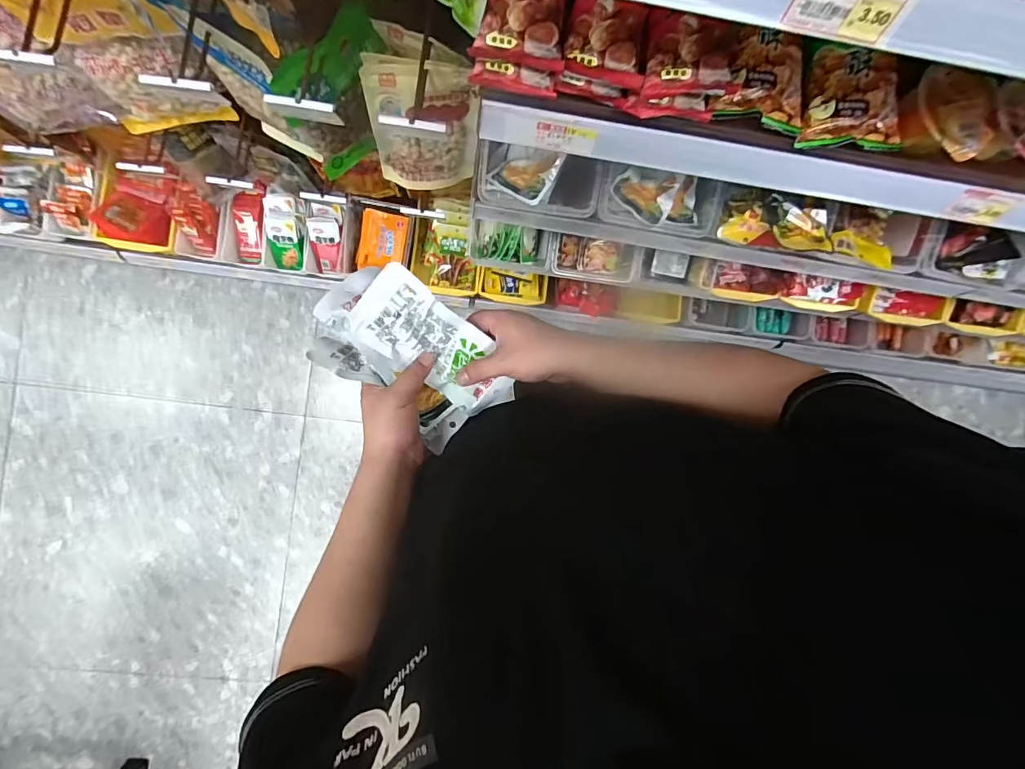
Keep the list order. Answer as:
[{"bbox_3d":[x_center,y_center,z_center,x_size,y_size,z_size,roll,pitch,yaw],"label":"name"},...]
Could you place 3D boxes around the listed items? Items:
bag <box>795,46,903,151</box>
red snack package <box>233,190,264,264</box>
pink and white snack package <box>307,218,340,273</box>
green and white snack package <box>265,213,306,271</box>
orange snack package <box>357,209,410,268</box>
[{"bbox_3d":[0.346,-0.287,0.460,0.100,0.033,0.085,2,91,-5],"label":"bag"},{"bbox_3d":[-0.648,-0.391,1.136,0.075,0.042,0.170,0,91,-5],"label":"red snack package"},{"bbox_3d":[-0.465,-0.347,1.146,0.070,0.013,0.131,-4,114,-8],"label":"pink and white snack package"},{"bbox_3d":[-0.556,-0.349,1.128,0.088,0.026,0.130,0,116,-11],"label":"green and white snack package"},{"bbox_3d":[-0.326,-0.353,1.139,0.110,0.038,0.140,12,90,-5],"label":"orange snack package"}]

